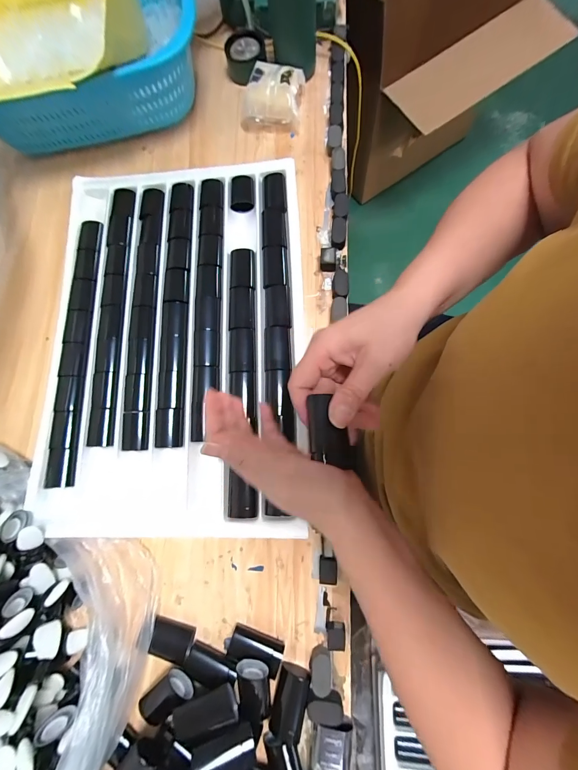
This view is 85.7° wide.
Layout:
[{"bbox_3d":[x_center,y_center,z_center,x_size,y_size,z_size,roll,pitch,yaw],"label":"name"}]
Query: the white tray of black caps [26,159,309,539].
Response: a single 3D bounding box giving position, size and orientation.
[{"bbox_3d":[-0.153,-0.072,0.409,0.335,0.021,0.495,-1,78,4],"label":"white tray of black caps"}]

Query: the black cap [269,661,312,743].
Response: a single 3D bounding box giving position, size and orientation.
[{"bbox_3d":[0.001,0.331,0.323,0.031,0.032,0.061,13,79,7],"label":"black cap"}]

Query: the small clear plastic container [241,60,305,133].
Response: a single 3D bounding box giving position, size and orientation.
[{"bbox_3d":[-0.026,-0.434,0.472,0.091,0.053,0.078,7,79,6],"label":"small clear plastic container"}]

